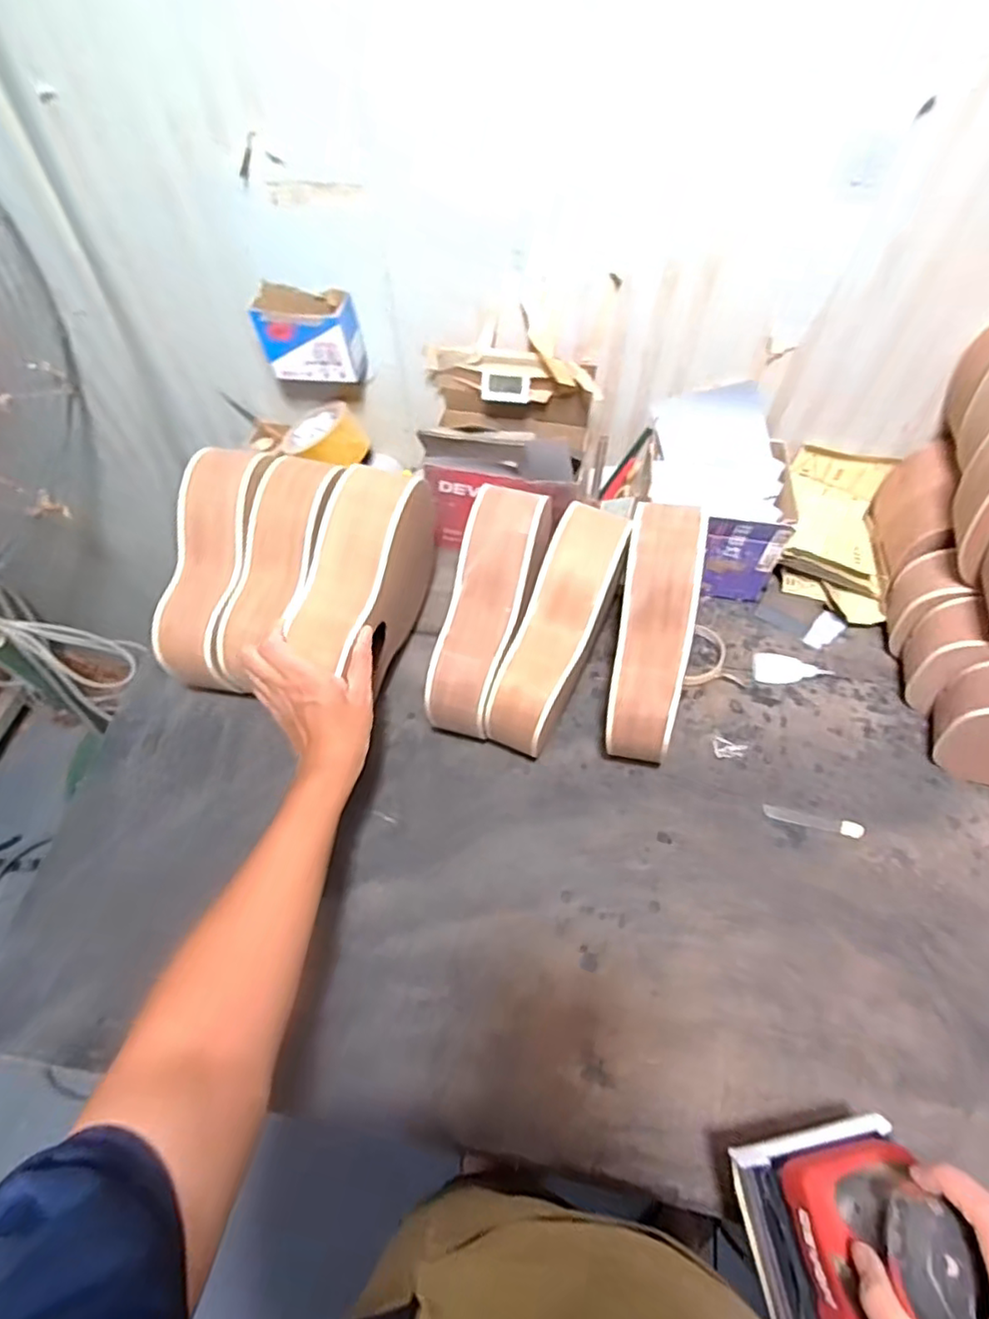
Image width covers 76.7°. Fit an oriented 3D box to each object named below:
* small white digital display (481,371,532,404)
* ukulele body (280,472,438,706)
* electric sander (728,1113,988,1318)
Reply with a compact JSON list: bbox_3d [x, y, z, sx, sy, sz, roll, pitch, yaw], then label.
[{"bbox_3d":[0.014,-0.328,0.753,0.058,0.036,0.012,8,60,6],"label":"small white digital display"},{"bbox_3d":[-0.132,-0.072,0.657,0.072,0.194,0.230,15,63,10],"label":"ukulele body"},{"bbox_3d":[0.229,0.358,0.373,0.116,0.122,0.104,-10,62,-3],"label":"electric sander"}]

